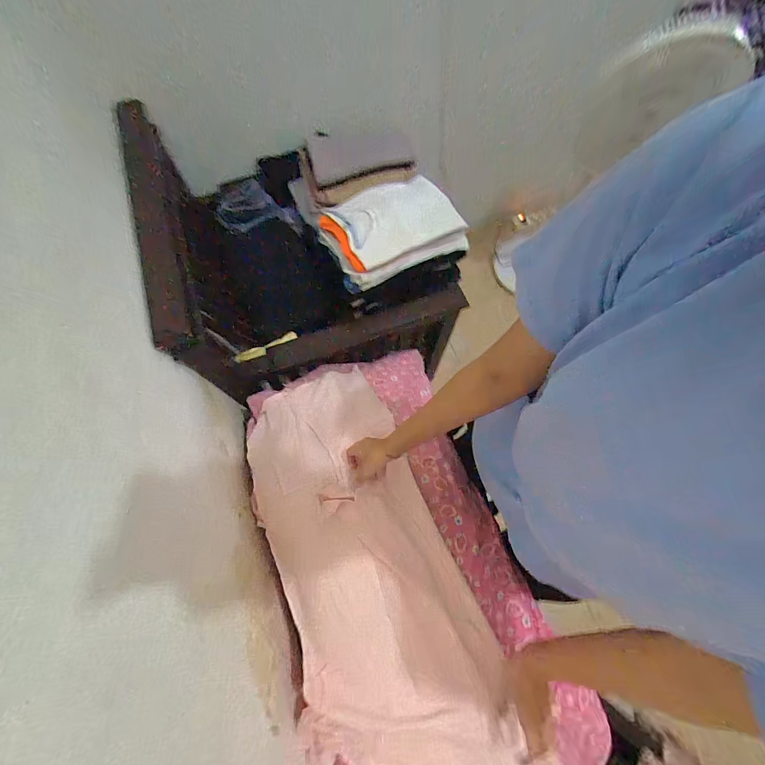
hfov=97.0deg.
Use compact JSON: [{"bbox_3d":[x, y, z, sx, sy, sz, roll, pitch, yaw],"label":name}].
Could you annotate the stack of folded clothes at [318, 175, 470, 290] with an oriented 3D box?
[{"bbox_3d":[0.022,-0.373,0.813,0.314,0.068,0.230,-22,71,-9],"label":"stack of folded clothes"}]

